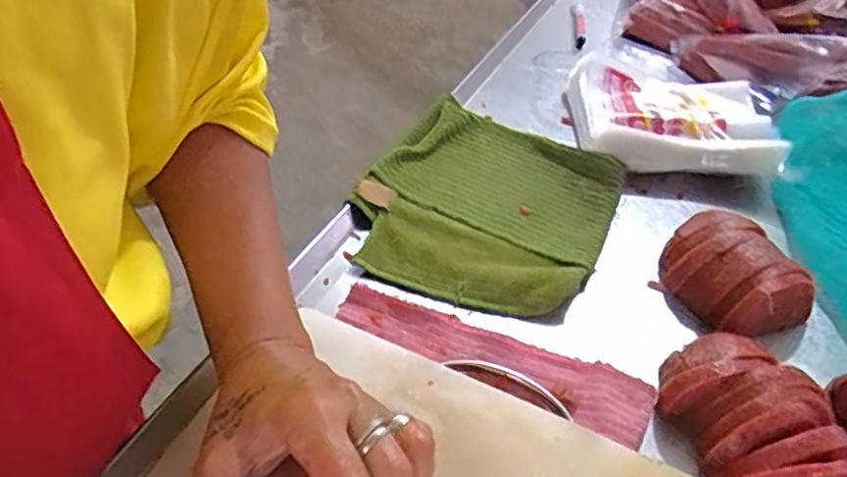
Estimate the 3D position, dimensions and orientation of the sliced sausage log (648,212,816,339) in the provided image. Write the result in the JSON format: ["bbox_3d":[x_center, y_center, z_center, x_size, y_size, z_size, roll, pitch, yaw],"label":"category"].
[{"bbox_3d":[0.239,0.030,0.506,0.094,0.066,0.100,-18,47,-25],"label":"sliced sausage log"}]

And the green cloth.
[{"bbox_3d":[0.056,-0.034,0.538,0.192,0.026,0.222,22,45,13],"label":"green cloth"}]

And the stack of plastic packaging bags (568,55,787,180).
[{"bbox_3d":[0.258,-0.132,0.664,0.203,0.035,0.174,7,44,-2],"label":"stack of plastic packaging bags"}]

